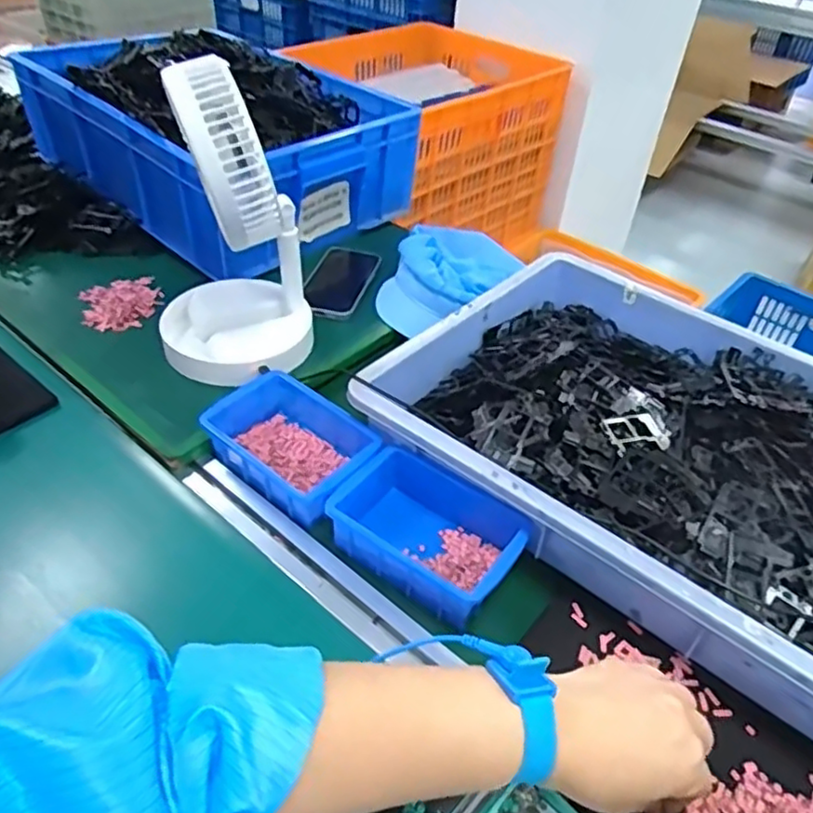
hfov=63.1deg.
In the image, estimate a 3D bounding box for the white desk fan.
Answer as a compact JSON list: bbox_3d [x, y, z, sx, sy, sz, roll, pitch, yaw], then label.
[{"bbox_3d":[-0.178,-0.181,0.638,0.150,0.276,0.157,-10,44,-15],"label":"white desk fan"}]

